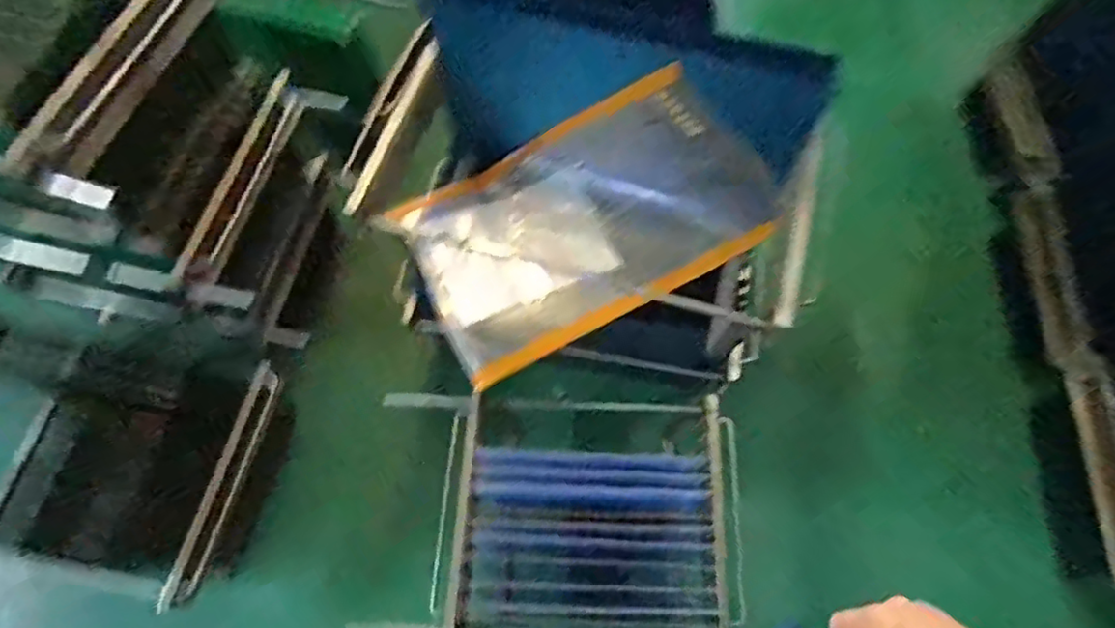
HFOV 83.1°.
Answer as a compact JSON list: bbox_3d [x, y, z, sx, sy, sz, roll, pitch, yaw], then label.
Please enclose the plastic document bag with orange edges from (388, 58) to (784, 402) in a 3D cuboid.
[{"bbox_3d":[0.059,-0.160,1.082,0.615,0.184,0.372,-22,85,-2],"label":"plastic document bag with orange edges"}]

